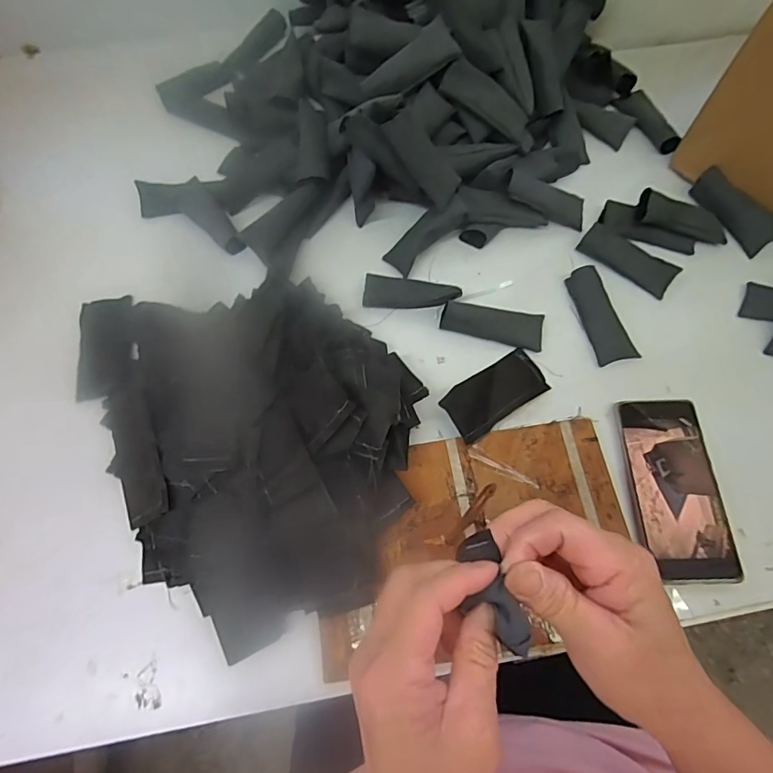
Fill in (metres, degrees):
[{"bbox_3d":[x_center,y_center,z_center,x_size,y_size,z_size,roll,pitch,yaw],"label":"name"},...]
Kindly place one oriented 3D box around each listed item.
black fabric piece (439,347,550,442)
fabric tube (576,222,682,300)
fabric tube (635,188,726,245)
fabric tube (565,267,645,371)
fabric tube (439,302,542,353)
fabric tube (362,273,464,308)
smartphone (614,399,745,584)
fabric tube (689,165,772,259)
[{"bbox_3d":[0.106,0.007,0.449,0.114,0.011,0.051,-31,70,-24],"label":"black fabric piece"},{"bbox_3d":[0.262,-0.137,0.500,0.102,0.012,0.039,33,86,2],"label":"fabric tube"},{"bbox_3d":[0.322,-0.181,0.499,0.099,0.026,0.030,20,70,-5],"label":"fabric tube"},{"bbox_3d":[0.220,-0.074,0.473,0.038,0.018,0.104,-15,69,-4],"label":"fabric tube"},{"bbox_3d":[0.110,-0.066,0.474,0.103,0.021,0.036,12,69,6],"label":"fabric tube"},{"bbox_3d":[0.027,-0.102,0.494,0.102,0.014,0.033,-1,68,1],"label":"fabric tube"},{"bbox_3d":[0.258,0.089,0.413,0.075,0.013,0.159,-2,68,1],"label":"smartphone"},{"bbox_3d":[0.387,-0.197,0.507,0.032,0.030,0.101,-33,71,-11],"label":"fabric tube"}]

